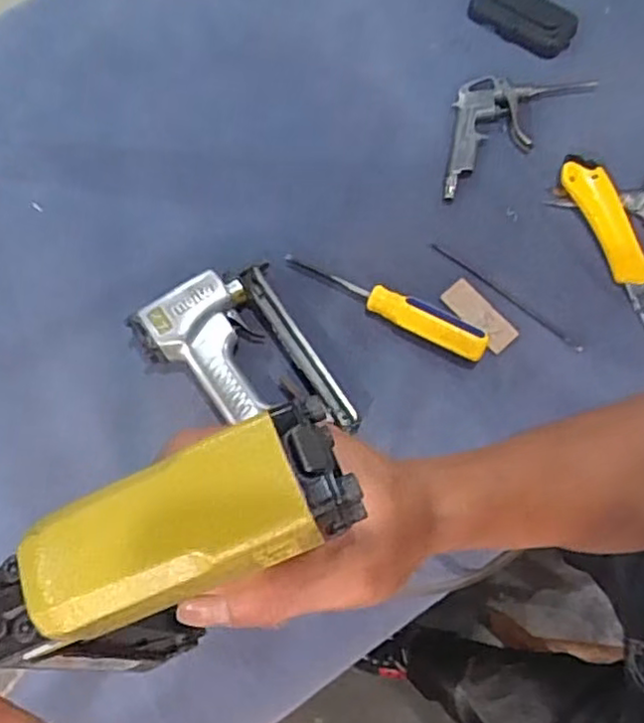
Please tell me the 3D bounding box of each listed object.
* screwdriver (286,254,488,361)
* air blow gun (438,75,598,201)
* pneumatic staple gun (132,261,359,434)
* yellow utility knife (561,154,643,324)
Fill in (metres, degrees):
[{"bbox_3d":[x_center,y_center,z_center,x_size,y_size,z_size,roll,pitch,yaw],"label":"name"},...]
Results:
[{"bbox_3d":[0.061,-0.061,0.619,0.196,0.024,0.036,29,76,9],"label":"screwdriver"},{"bbox_3d":[0.171,-0.238,0.665,0.090,0.021,0.182,42,78,12],"label":"air blow gun"},{"bbox_3d":[-0.075,0.005,0.610,0.137,0.054,0.176,-28,75,-7],"label":"pneumatic staple gun"},{"bbox_3d":[0.276,-0.115,0.625,0.041,0.028,0.177,-25,74,-6],"label":"yellow utility knife"}]

